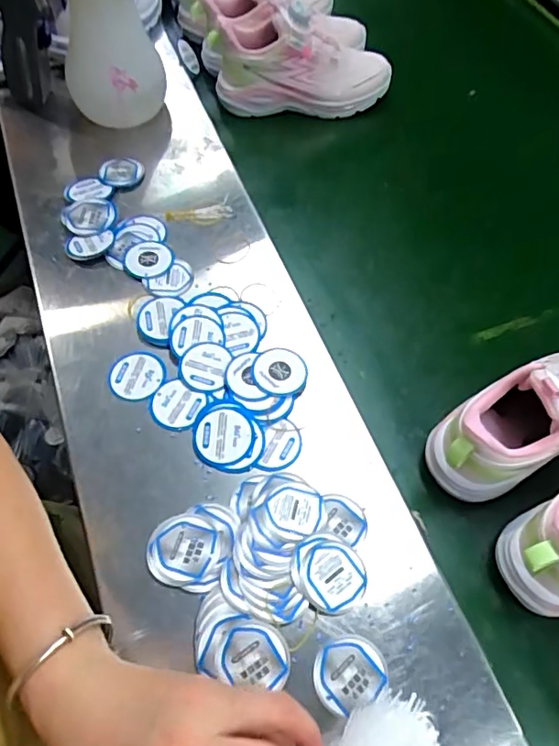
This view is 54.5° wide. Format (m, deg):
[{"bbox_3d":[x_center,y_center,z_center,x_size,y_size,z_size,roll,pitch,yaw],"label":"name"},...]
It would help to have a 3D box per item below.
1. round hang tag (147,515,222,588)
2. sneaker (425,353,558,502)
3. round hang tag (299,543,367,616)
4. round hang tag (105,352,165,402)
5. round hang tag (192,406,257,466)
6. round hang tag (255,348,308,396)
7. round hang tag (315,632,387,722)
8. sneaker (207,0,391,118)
[{"bbox_3d":[-0.070,0.129,0.397,0.051,0.004,0.049,1,60,-1],"label":"round hang tag"},{"bbox_3d":[0.225,0.030,0.436,0.216,0.112,0.074,-25,64,-16],"label":"sneaker"},{"bbox_3d":[0.039,0.147,0.388,0.047,0.009,0.046,1,60,-2],"label":"round hang tag"},{"bbox_3d":[-0.124,0.002,0.472,0.048,0.004,0.047,1,60,-2],"label":"round hang tag"},{"bbox_3d":[-0.045,0.051,0.441,0.050,0.005,0.049,0,69,0],"label":"round hang tag"},{"bbox_3d":[0.001,-0.001,0.470,0.044,0.004,0.046,2,59,-4],"label":"round hang tag"},{"bbox_3d":[0.046,0.200,0.365,0.048,0.004,0.042,-24,63,-15],"label":"round hang tag"},{"bbox_3d":[0.028,-0.383,0.669,0.218,0.108,0.100,4,59,3],"label":"sneaker"}]

